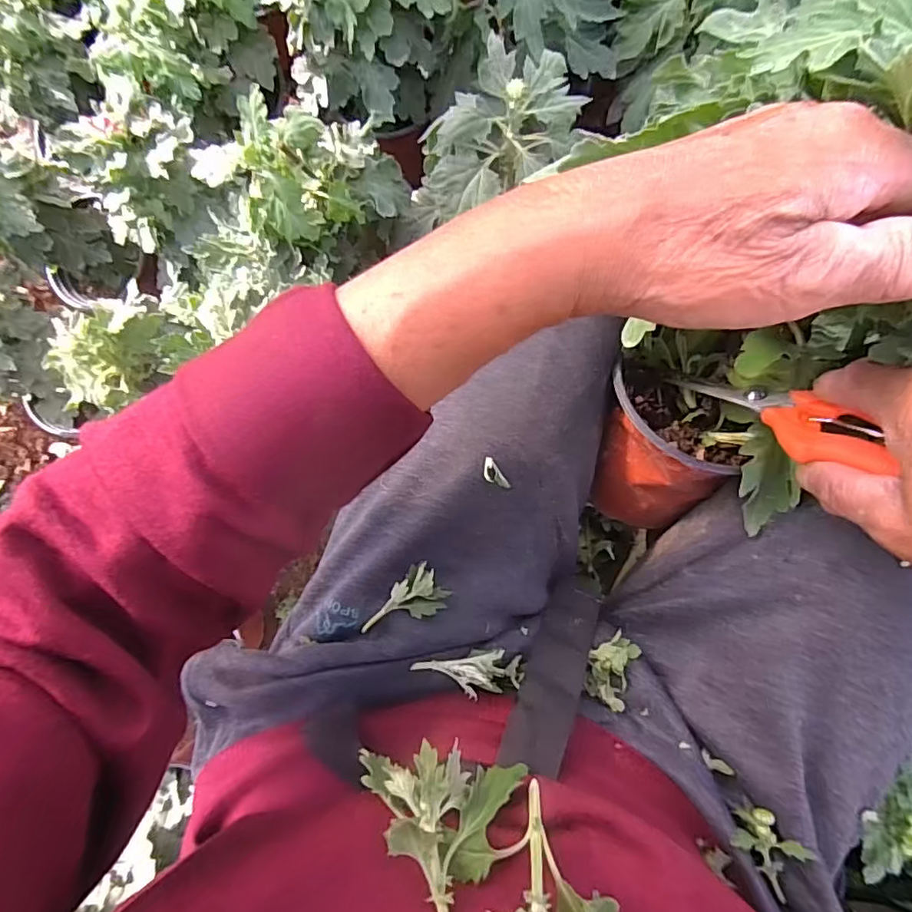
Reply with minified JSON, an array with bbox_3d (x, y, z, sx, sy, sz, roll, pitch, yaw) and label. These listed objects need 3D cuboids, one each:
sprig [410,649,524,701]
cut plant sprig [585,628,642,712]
[{"bbox_3d":[0.009,0.120,0.304,0.063,0.020,0.025,7,89,-11],"label":"sprig"},{"bbox_3d":[0.092,0.125,0.317,0.026,0.018,0.038,25,90,4],"label":"cut plant sprig"}]

